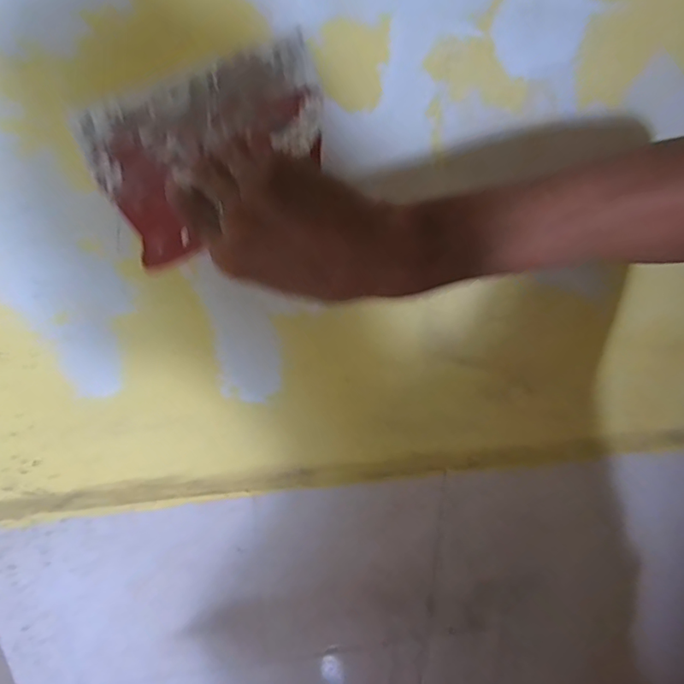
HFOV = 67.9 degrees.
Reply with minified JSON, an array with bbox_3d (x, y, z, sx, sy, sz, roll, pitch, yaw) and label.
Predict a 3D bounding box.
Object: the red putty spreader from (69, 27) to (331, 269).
[{"bbox_3d":[-0.087,-0.134,0.353,0.168,0.120,0.007,-24,-6,0],"label":"red putty spreader"}]

